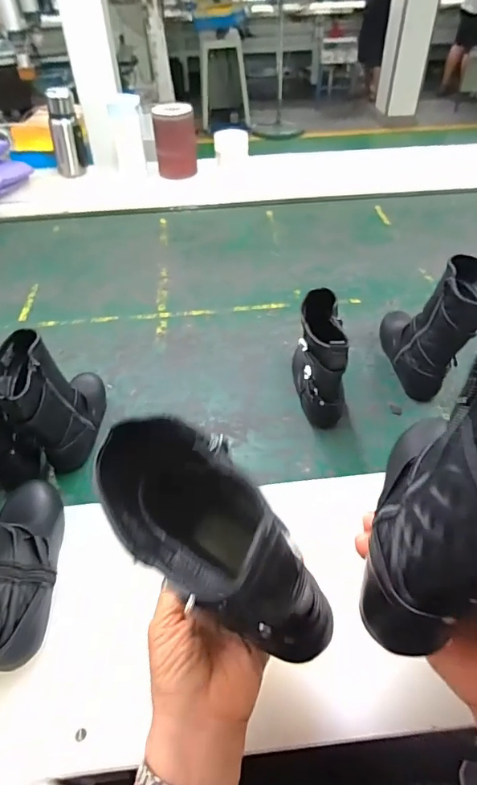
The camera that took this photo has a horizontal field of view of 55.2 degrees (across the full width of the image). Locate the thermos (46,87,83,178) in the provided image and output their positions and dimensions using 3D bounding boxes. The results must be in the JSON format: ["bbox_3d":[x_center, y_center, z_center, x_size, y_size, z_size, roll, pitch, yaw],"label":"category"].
[{"bbox_3d":[-0.440,-0.650,1.168,0.078,0.207,0.069,-14,46,-12],"label":"thermos"}]

